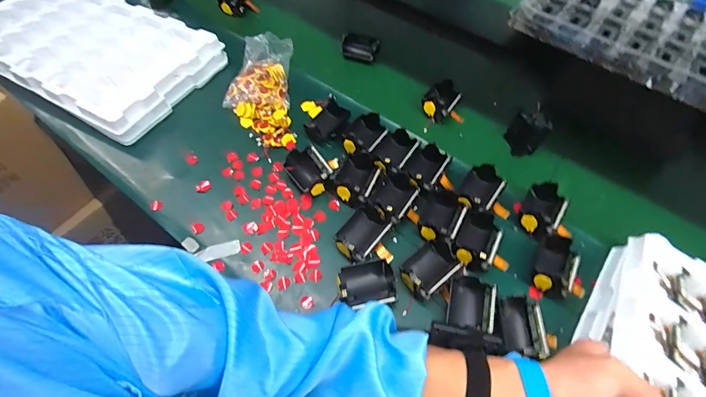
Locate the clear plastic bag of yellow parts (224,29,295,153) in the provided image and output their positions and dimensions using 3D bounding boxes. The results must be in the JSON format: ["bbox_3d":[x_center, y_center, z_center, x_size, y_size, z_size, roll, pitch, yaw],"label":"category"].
[{"bbox_3d":[-0.161,-0.188,0.609,0.114,0.046,0.231,-5,59,-5],"label":"clear plastic bag of yellow parts"}]

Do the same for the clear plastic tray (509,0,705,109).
[{"bbox_3d":[0.596,-0.317,0.690,0.501,0.046,0.315,35,64,18],"label":"clear plastic tray"}]

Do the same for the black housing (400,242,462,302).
[{"bbox_3d":[0.097,0.089,0.449,0.070,0.032,0.053,-36,66,-21],"label":"black housing"}]

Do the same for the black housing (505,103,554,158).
[{"bbox_3d":[0.276,-0.104,0.564,0.034,0.072,0.052,-25,63,-16],"label":"black housing"}]

